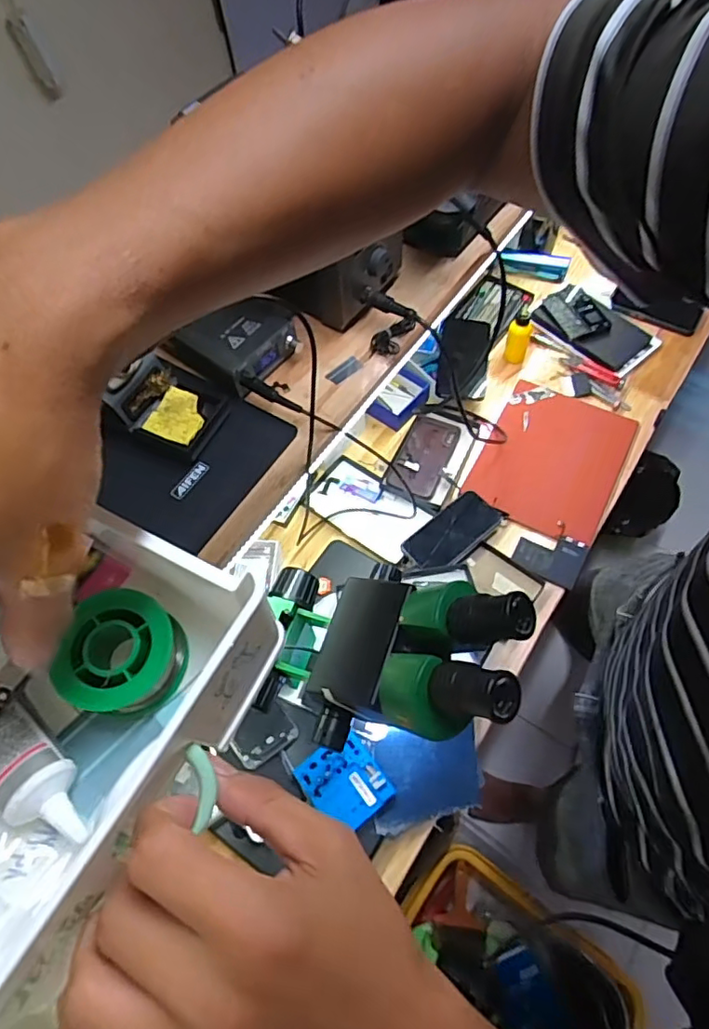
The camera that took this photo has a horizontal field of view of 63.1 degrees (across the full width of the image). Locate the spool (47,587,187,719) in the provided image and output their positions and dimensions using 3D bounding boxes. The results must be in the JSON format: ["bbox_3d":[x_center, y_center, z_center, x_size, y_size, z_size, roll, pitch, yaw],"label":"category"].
[{"bbox_3d":[-0.107,0.067,0.272,0.051,0.035,0.054,17,65,12],"label":"spool"}]

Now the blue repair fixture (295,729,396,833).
[{"bbox_3d":[-0.011,0.308,0.667,0.083,0.009,0.094,-35,66,-13],"label":"blue repair fixture"}]

